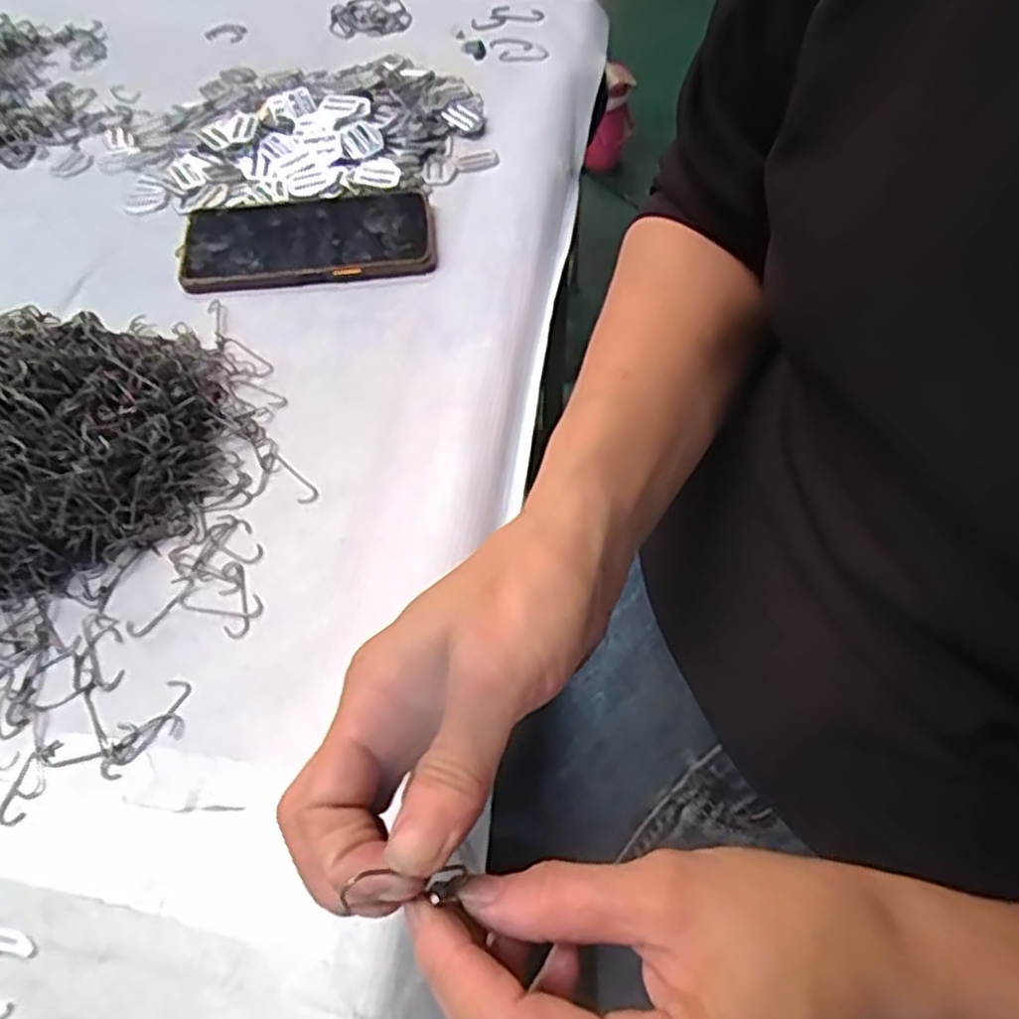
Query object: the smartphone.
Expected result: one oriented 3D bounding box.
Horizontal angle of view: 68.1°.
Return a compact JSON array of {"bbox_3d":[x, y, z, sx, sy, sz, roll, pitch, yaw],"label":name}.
[{"bbox_3d":[-0.139,-0.192,0.523,0.167,0.014,0.091,-8,57,-4],"label":"smartphone"}]

